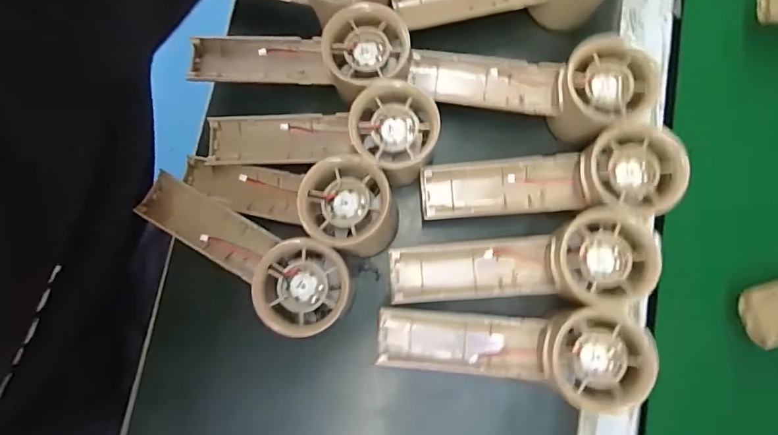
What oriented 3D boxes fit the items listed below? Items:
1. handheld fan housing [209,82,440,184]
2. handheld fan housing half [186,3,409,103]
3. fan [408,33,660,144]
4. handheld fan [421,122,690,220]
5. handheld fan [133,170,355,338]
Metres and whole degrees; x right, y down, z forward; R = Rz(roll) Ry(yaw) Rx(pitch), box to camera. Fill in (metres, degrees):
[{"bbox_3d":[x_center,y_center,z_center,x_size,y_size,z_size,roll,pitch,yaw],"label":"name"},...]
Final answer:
[{"bbox_3d":[-0.046,-0.053,0.303,0.160,0.033,0.058,-2,78,14],"label":"handheld fan housing"},{"bbox_3d":[-0.065,-0.107,0.304,0.153,0.031,0.055,-2,78,1],"label":"handheld fan housing half"},{"bbox_3d":[0.093,-0.087,0.306,0.154,0.046,0.056,8,78,15],"label":"fan"},{"bbox_3d":[0.101,-0.023,0.290,0.156,0.029,0.050,-6,78,13],"label":"handheld fan"},{"bbox_3d":[-0.095,0.020,0.286,0.156,0.034,0.054,29,80,7],"label":"handheld fan"}]

